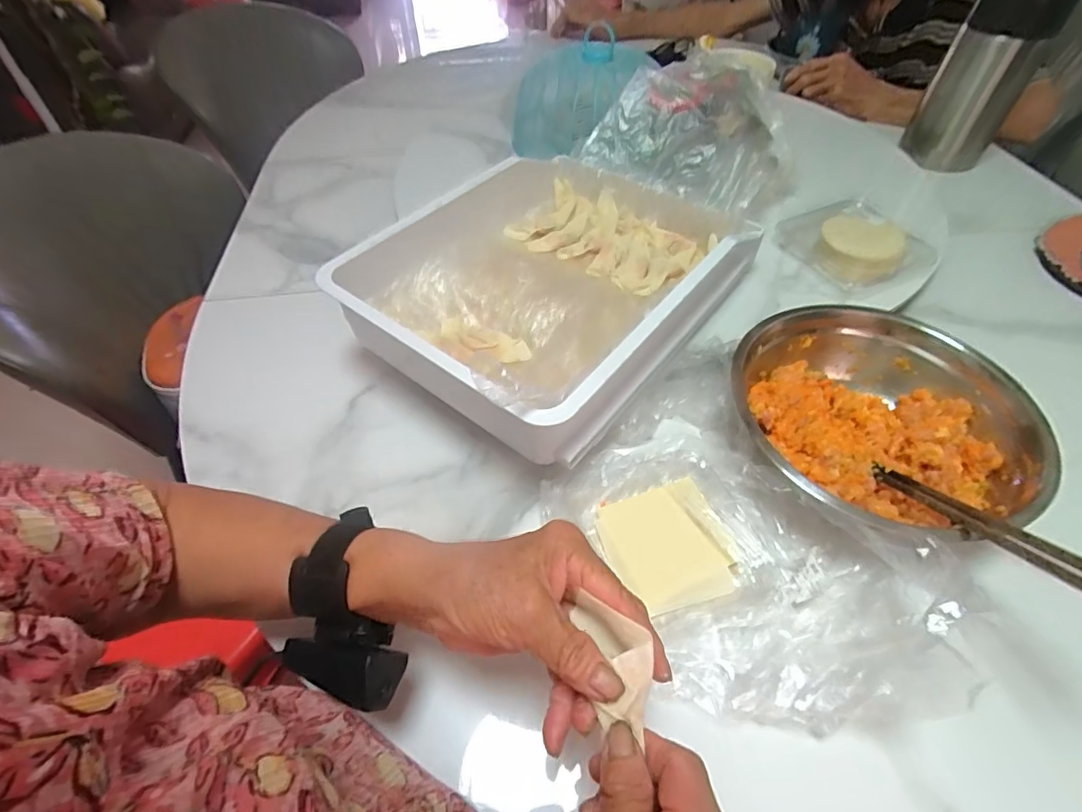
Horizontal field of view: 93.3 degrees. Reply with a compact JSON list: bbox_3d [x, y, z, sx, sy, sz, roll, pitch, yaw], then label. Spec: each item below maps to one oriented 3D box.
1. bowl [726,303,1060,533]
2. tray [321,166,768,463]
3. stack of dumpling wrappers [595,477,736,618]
[{"bbox_3d":[0.272,0.009,0.432,0.209,0.068,0.205,0,52,0],"label":"bowl"},{"bbox_3d":[0.008,-0.142,0.507,0.298,0.070,0.363,32,58,23],"label":"tray"},{"bbox_3d":[0.098,0.107,0.398,0.091,0.012,0.093,-12,52,-9],"label":"stack of dumpling wrappers"}]

